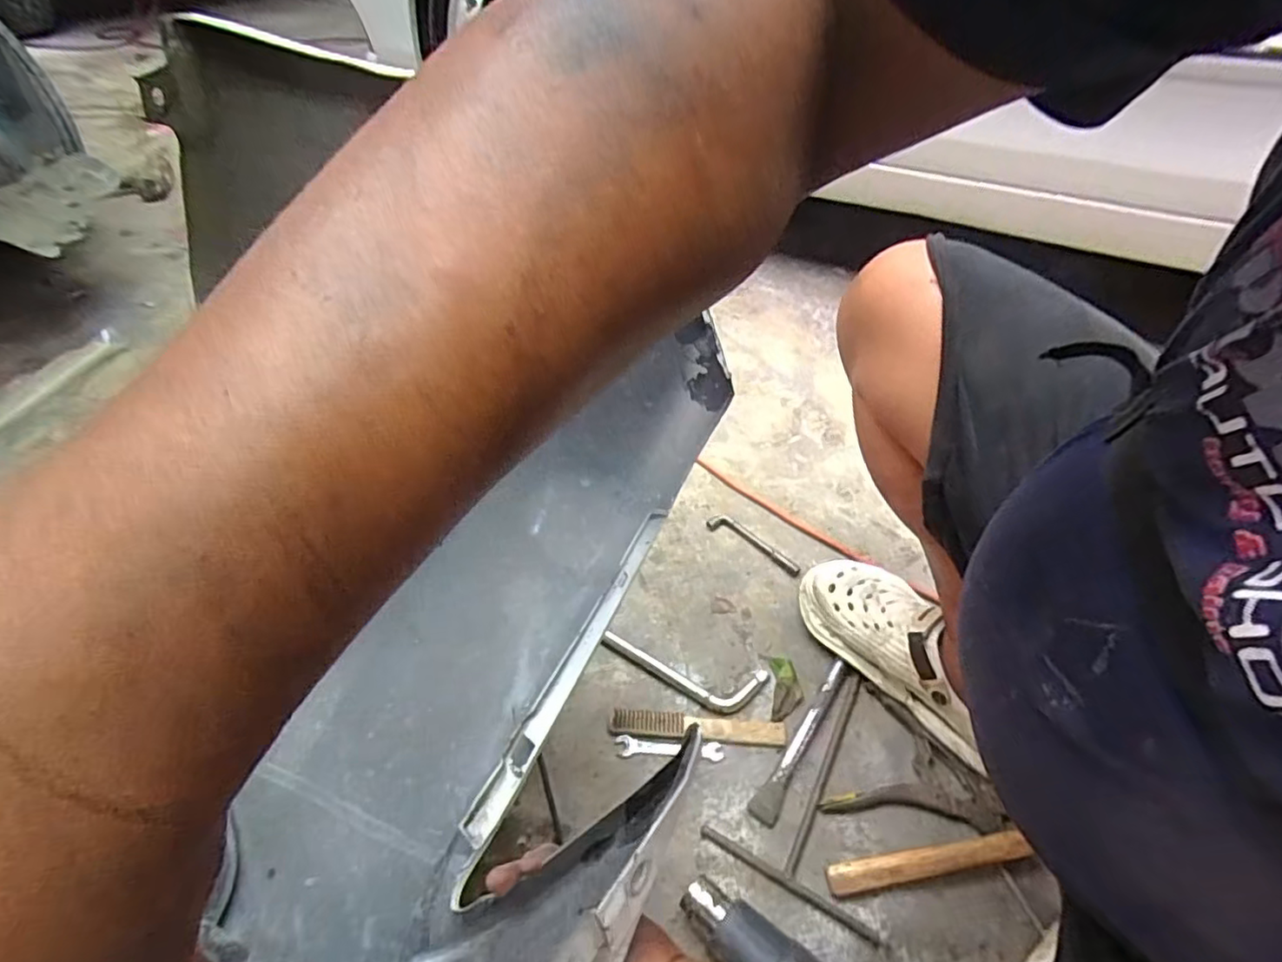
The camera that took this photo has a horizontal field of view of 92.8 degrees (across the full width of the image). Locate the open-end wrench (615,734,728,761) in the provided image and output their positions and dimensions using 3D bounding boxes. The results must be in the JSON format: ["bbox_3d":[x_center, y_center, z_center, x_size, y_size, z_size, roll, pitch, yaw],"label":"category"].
[{"bbox_3d":[0.032,0.297,0.679,0.116,0.005,0.022,2,49,2],"label":"open-end wrench"}]

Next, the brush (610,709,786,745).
[{"bbox_3d":[0.063,0.275,0.689,0.193,0.016,0.029,3,49,3],"label":"brush"}]

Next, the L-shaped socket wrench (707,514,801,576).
[{"bbox_3d":[0.160,0.087,0.859,0.145,0.013,0.033,32,56,25],"label":"L-shaped socket wrench"}]

